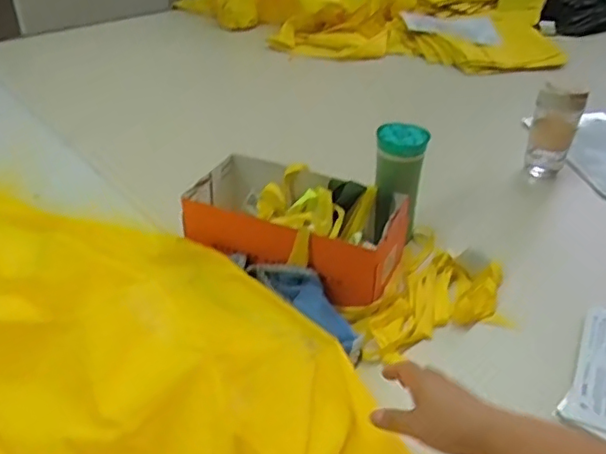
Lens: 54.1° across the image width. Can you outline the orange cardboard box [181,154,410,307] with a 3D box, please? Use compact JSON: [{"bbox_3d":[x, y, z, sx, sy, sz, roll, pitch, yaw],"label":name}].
[{"bbox_3d":[-0.016,-0.004,0.890,0.317,0.100,0.160,14,38,17],"label":"orange cardboard box"}]

